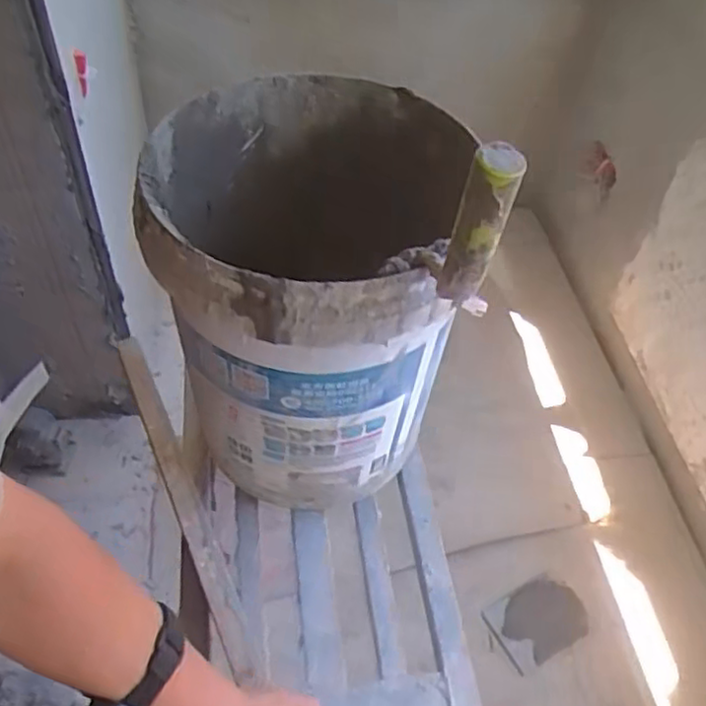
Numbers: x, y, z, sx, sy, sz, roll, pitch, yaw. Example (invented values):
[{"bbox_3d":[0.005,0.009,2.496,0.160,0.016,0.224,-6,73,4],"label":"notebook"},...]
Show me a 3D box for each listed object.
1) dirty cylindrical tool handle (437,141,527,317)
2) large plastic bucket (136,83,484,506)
[{"bbox_3d":[0.080,-0.076,0.441,0.029,0.123,0.023,2,49,-4],"label":"dirty cylindrical tool handle"},{"bbox_3d":[-0.050,-0.049,0.705,0.272,0.345,0.298,3,49,-3],"label":"large plastic bucket"}]

